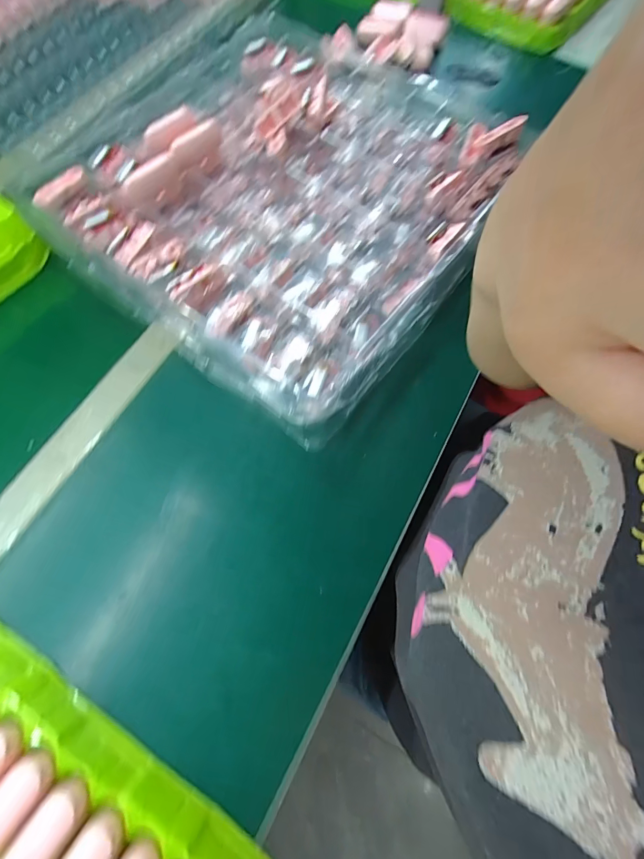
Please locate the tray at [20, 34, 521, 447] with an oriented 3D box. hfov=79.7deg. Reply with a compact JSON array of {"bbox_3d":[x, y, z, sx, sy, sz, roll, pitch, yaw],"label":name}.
[{"bbox_3d":[-0.037,-0.269,0.452,0.423,0.101,0.443,36,71,14],"label":"tray"}]

